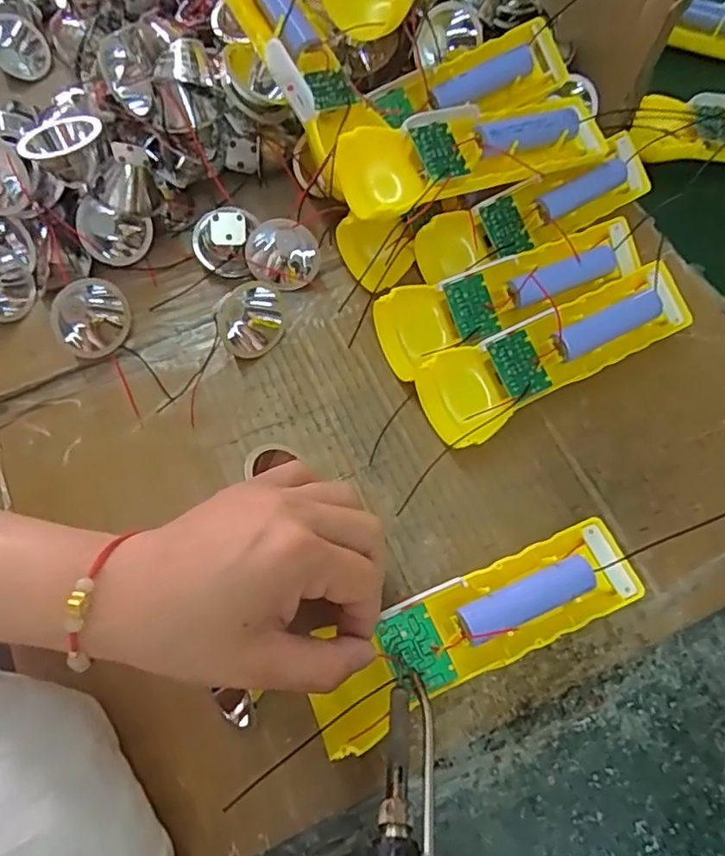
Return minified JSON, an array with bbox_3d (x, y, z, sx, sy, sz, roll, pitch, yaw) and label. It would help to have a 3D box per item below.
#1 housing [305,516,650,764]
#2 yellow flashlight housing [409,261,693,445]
[{"bbox_3d":[0.051,0.089,0.263,0.156,0.017,0.044,-26,69,-11],"label":"housing"},{"bbox_3d":[0.104,-0.041,0.320,0.151,0.026,0.046,-25,92,-6],"label":"yellow flashlight housing"}]

